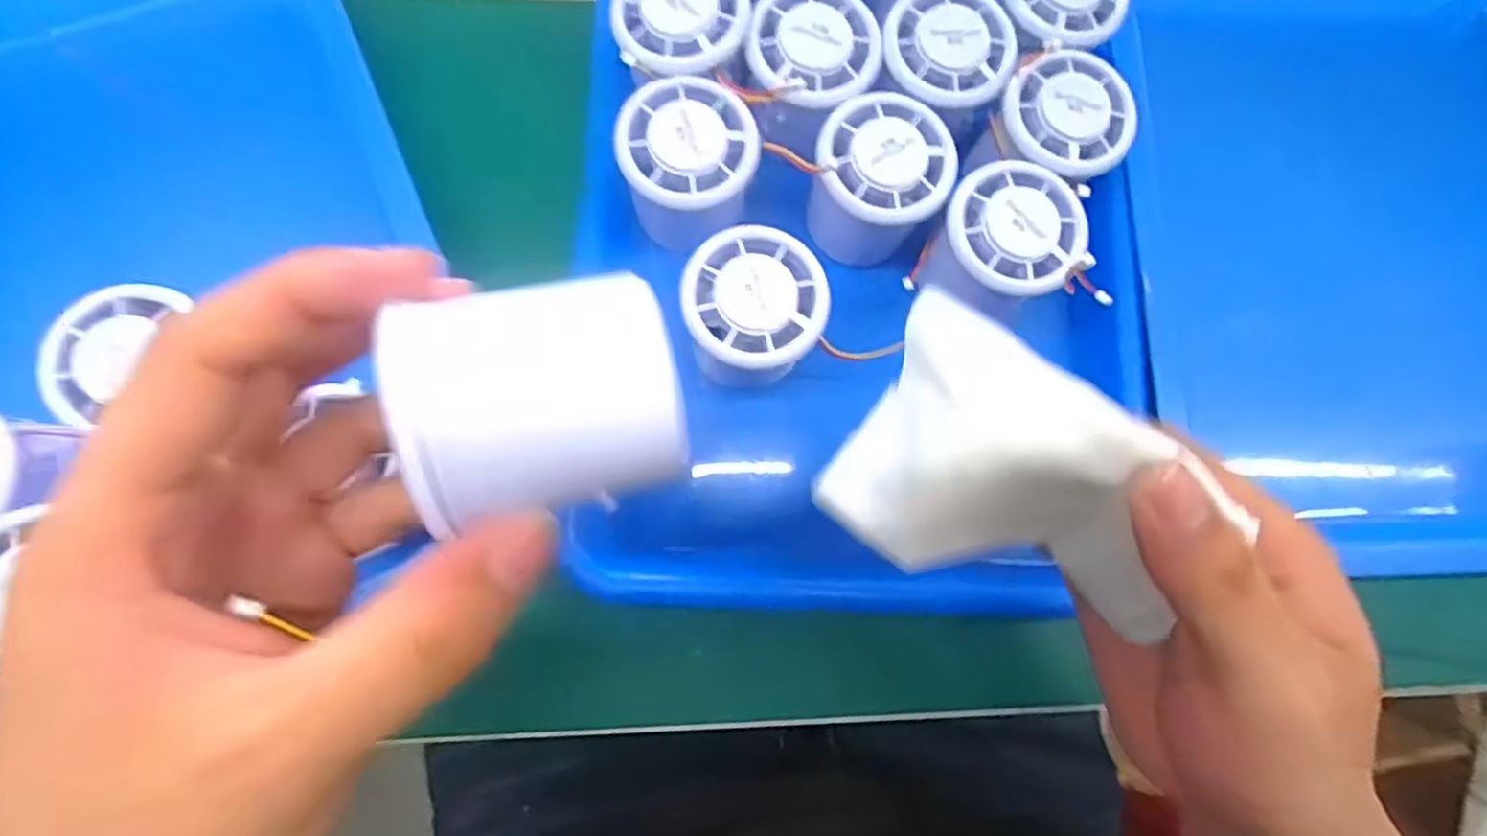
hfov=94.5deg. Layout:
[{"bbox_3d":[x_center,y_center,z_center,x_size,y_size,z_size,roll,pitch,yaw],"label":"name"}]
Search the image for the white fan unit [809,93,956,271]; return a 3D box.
[{"bbox_3d":[0.058,-0.101,0.304,0.054,0.061,0.052,1,78,-5],"label":"white fan unit"}]

